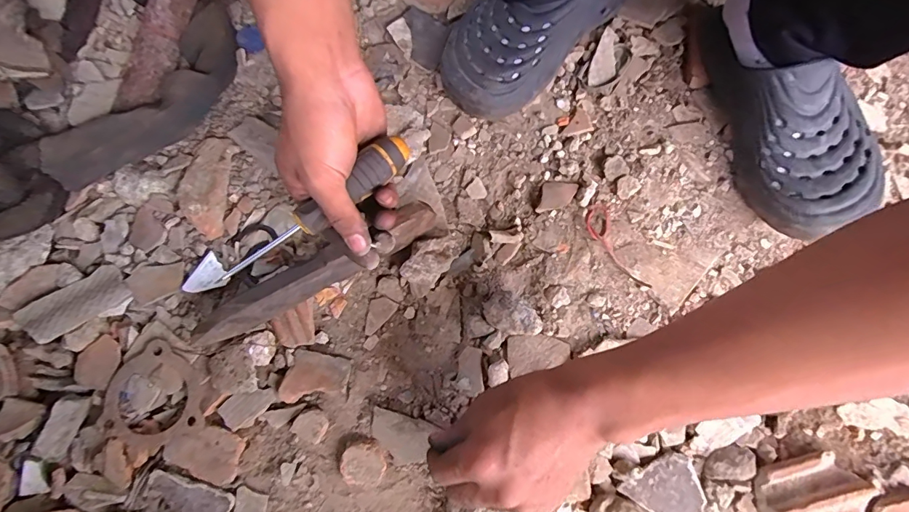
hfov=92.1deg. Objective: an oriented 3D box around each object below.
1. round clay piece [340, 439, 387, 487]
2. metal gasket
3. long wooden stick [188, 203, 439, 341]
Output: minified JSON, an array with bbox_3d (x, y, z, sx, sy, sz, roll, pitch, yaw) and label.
[{"bbox_3d":[-0.080,0.184,0.388,0.039,0.013,0.037,-1,73,2],"label":"round clay piece"},{"bbox_3d":[-0.279,0.126,0.401,0.083,0.008,0.087,1,77,-2],"label":"metal gasket"},{"bbox_3d":[-0.130,0.010,0.414,0.236,0.042,0.044,-29,74,-7],"label":"long wooden stick"}]

